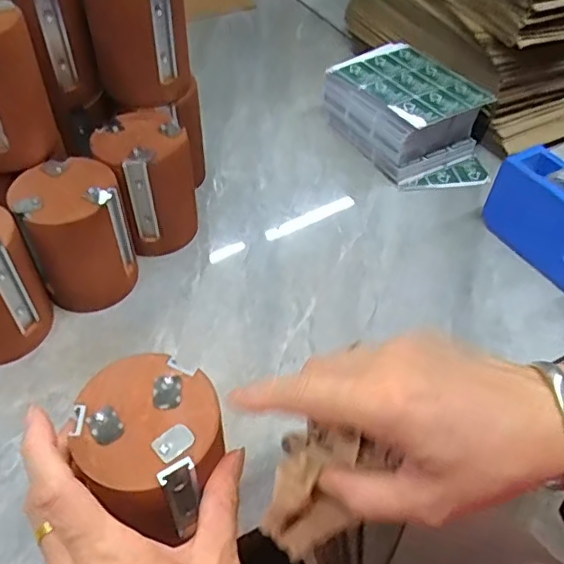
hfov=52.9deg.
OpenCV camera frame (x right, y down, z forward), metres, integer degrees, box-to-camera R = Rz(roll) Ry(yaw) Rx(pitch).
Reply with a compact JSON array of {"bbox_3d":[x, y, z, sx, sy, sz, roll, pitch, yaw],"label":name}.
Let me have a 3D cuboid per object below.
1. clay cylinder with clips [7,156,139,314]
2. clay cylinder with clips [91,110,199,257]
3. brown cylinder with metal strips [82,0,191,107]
[{"bbox_3d":[-0.161,-0.036,0.455,0.078,0.101,0.072,-16,52,-16],"label":"clay cylinder with clips"},{"bbox_3d":[-0.115,-0.087,0.499,0.074,0.100,0.073,-12,51,-13],"label":"clay cylinder with clips"},{"bbox_3d":[-0.119,-0.212,0.473,0.077,0.098,0.070,-12,51,-13],"label":"brown cylinder with metal strips"}]

